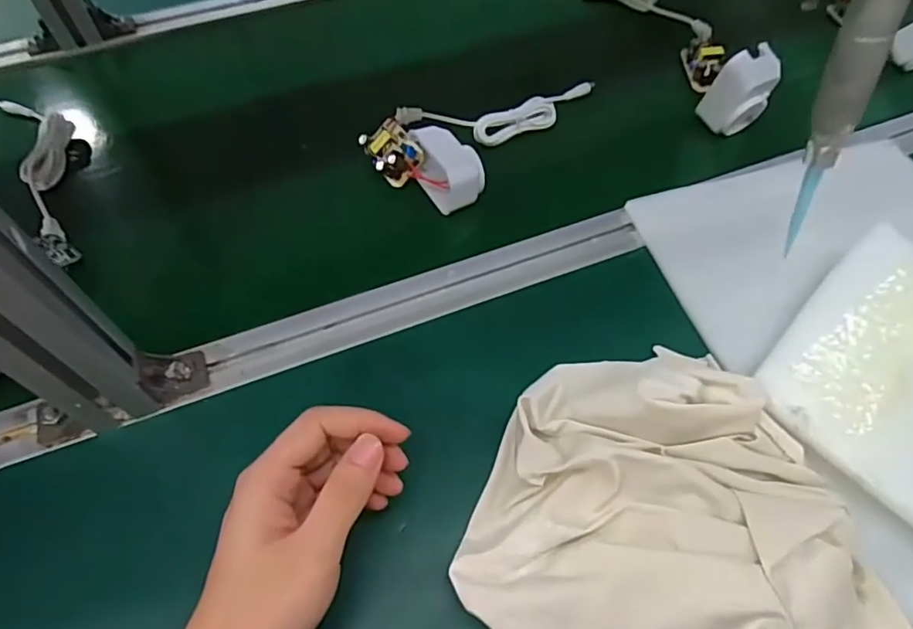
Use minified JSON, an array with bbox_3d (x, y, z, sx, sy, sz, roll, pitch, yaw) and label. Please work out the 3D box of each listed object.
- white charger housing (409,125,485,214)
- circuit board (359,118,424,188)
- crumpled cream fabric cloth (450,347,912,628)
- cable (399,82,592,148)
[{"bbox_3d":[-0.006,-0.117,0.449,0.037,0.036,0.062,-25,60,-15],"label":"white charger housing"},{"bbox_3d":[-0.055,-0.136,0.475,0.036,0.026,0.055,-27,60,-16],"label":"circuit board"},{"bbox_3d":[0.127,0.116,0.295,0.234,0.053,0.176,14,58,10],"label":"crumpled cream fabric cloth"},{"bbox_3d":[0.044,-0.177,0.498,0.185,0.025,0.042,-17,58,-10],"label":"cable"}]

